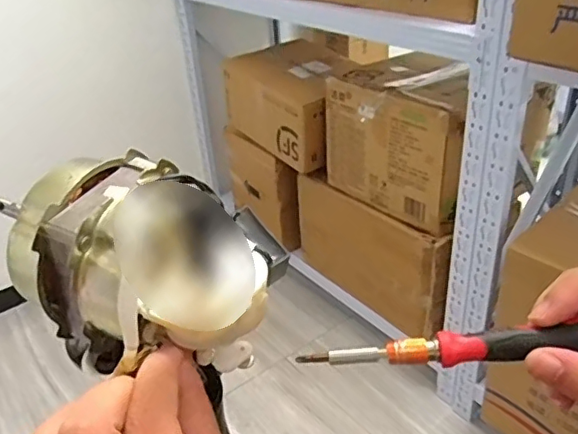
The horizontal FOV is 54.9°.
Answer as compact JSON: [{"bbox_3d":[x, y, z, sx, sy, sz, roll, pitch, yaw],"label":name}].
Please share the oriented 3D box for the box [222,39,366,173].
[{"bbox_3d":[0.054,-0.328,1.568,0.312,0.215,0.390,-23,37,-29],"label":"box"}]

